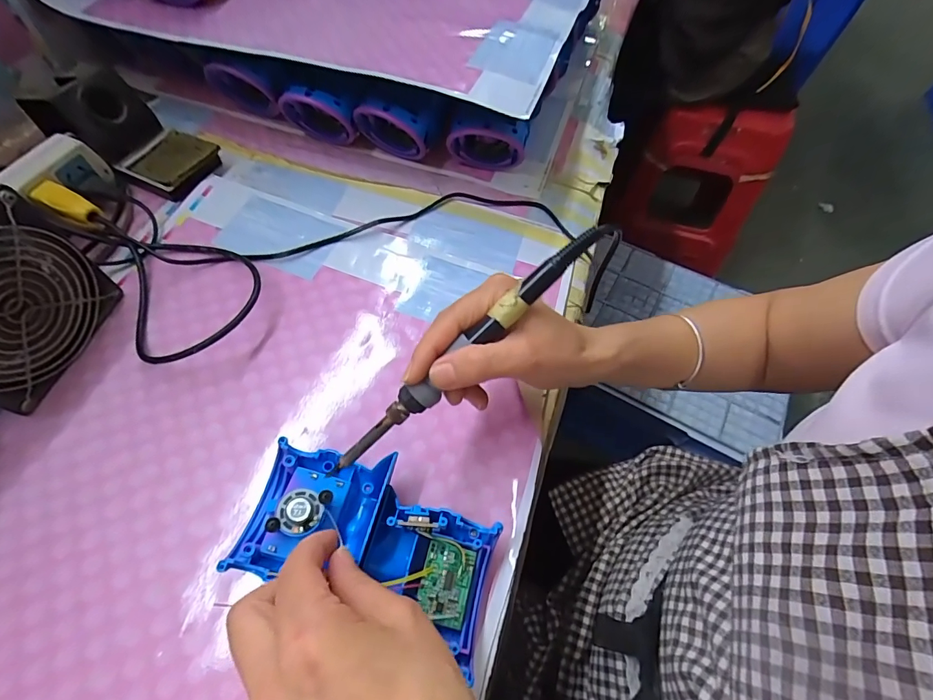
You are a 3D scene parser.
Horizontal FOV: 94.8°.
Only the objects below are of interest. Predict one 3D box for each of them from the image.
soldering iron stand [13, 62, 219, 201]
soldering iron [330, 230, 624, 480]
[{"bbox_3d":[-0.331,-0.214,0.421,0.143,0.073,0.075,23,62,10],"label":"soldering iron stand"},{"bbox_3d":[0.001,0.001,0.249,0.216,0.017,0.017,-44,68,5],"label":"soldering iron"}]

